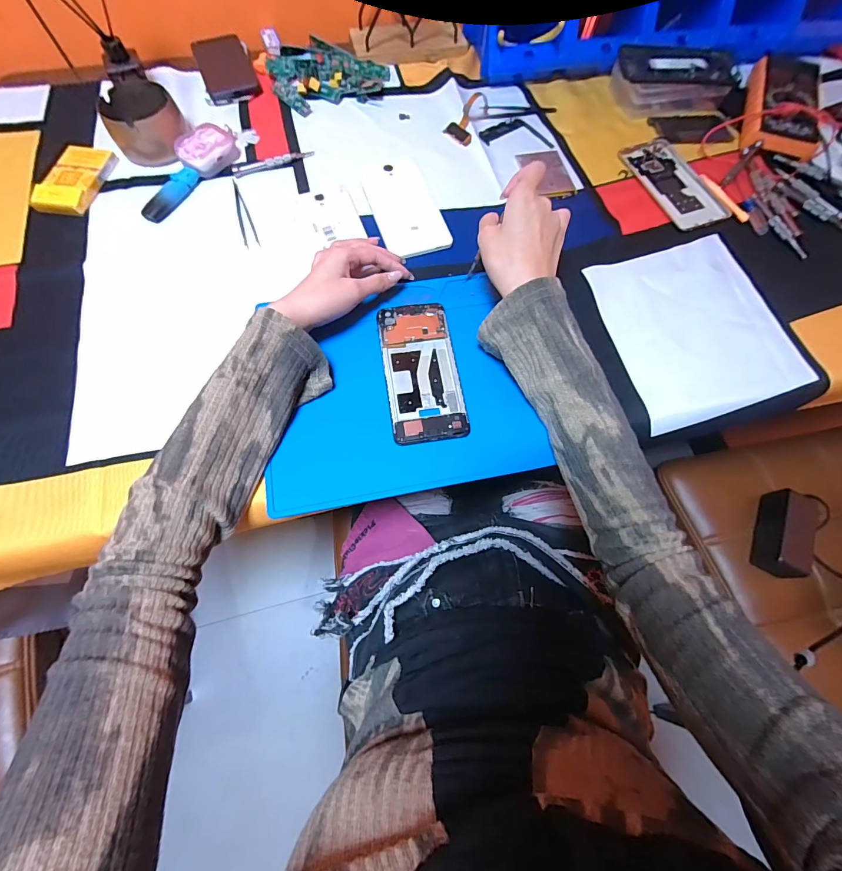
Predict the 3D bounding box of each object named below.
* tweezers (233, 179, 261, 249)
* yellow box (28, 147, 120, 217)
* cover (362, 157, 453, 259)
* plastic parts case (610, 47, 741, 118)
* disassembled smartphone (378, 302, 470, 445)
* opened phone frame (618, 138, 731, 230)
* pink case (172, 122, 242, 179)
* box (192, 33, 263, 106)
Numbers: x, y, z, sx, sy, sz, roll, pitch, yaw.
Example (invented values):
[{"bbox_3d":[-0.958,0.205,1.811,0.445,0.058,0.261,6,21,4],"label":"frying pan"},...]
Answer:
[{"bbox_3d":[-0.212,-0.261,0.454,0.016,0.006,0.105,-22,71,-9],"label":"tweezers"},{"bbox_3d":[-0.415,-0.313,0.464,0.062,0.016,0.108,10,69,3],"label":"yellow box"},{"bbox_3d":[-0.022,-0.284,0.465,0.075,0.006,0.164,-16,70,-7],"label":"cover"},{"bbox_3d":[0.350,-0.488,0.533,0.155,0.046,0.071,2,69,0],"label":"plastic parts case"},{"bbox_3d":[0.000,-0.066,0.379,0.070,0.008,0.151,-8,69,-4],"label":"disassembled smartphone"},{"bbox_3d":[0.320,-0.324,0.492,0.074,0.005,0.155,-18,70,-8],"label":"opened phone frame"},{"bbox_3d":[-0.263,-0.358,0.480,0.044,0.026,0.078,40,73,13],"label":"pink case"},{"bbox_3d":[-0.281,-0.525,0.551,0.072,0.015,0.139,-23,71,-10],"label":"box"}]

